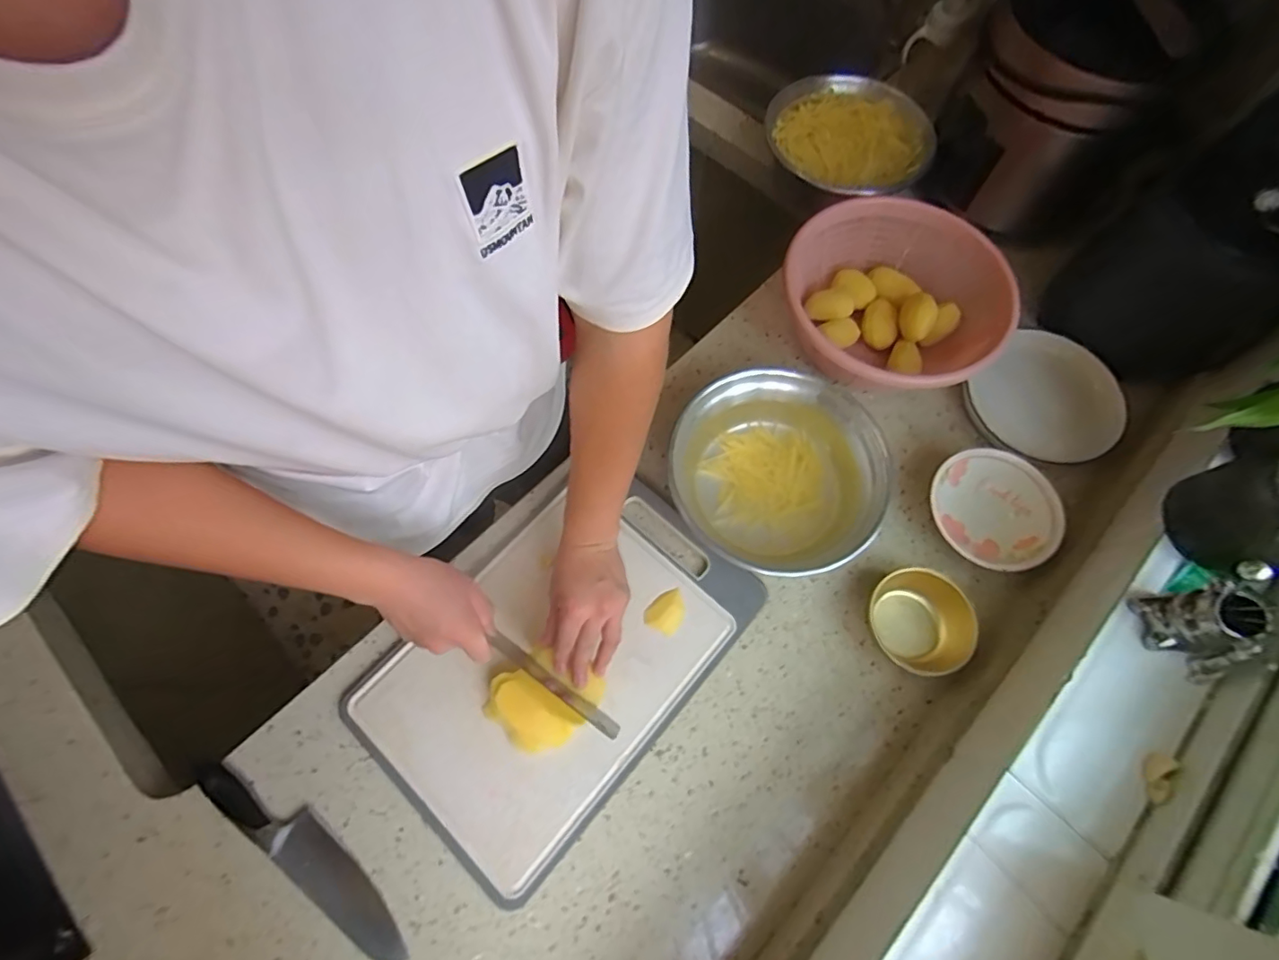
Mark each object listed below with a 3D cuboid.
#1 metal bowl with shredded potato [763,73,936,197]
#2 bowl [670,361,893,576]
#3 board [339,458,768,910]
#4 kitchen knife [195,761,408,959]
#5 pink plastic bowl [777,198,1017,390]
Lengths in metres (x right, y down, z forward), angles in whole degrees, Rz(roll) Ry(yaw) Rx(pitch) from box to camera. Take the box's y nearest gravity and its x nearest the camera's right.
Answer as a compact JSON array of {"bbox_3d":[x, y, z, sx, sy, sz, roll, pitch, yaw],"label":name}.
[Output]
[{"bbox_3d":[0.321,-0.528,0.830,0.213,0.047,0.223,0,70,-1],"label":"metal bowl with shredded potato"},{"bbox_3d":[0.171,-0.006,0.657,0.229,0.110,0.226,0,70,-1],"label":"bowl"},{"bbox_3d":[-0.101,0.187,0.629,0.311,0.019,0.418,40,74,13],"label":"board"},{"bbox_3d":[-0.343,0.379,0.555,0.275,0.014,0.050,33,73,11],"label":"kitchen knife"},{"bbox_3d":[0.321,-0.233,0.742,0.263,0.115,0.280,0,70,-1],"label":"pink plastic bowl"}]

